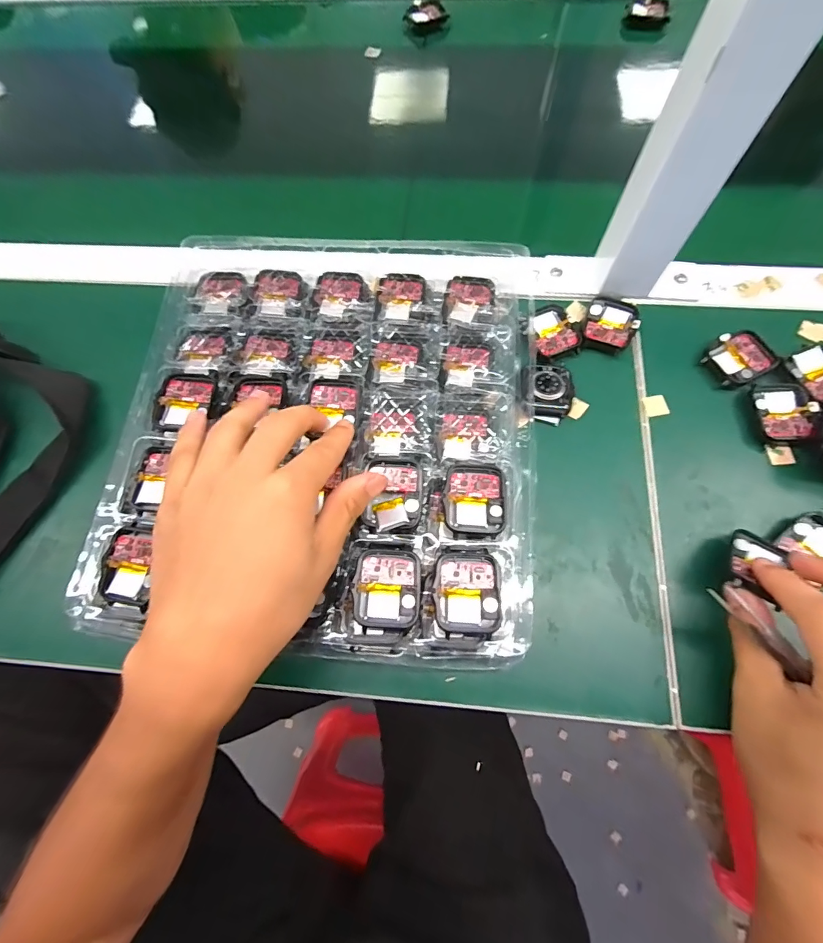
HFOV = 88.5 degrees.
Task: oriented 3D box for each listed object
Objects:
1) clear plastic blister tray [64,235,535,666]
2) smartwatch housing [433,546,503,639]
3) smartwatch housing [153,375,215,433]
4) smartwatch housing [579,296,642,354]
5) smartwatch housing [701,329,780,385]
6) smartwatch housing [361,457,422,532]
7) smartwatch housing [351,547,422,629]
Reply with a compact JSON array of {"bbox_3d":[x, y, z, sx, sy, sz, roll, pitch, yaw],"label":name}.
[{"bbox_3d":[-0.056,-0.040,0.288,0.265,0.020,0.298,5,70,4],"label":"clear plastic blister tray"},{"bbox_3d":[0.032,0.068,0.240,0.036,0.006,0.048,2,70,3],"label":"smartwatch housing"},{"bbox_3d":[-0.154,-0.047,0.289,0.035,0.007,0.042,1,70,2],"label":"smartwatch housing"},{"bbox_3d":[0.152,-0.111,0.324,0.036,0.012,0.044,16,72,8],"label":"smartwatch housing"},{"bbox_3d":[0.241,-0.084,0.311,0.045,0.009,0.037,-25,71,-7],"label":"smartwatch housing"},{"bbox_3d":[-0.011,0.015,0.261,0.034,0.013,0.045,4,70,3],"label":"smartwatch housing"},{"bbox_3d":[-0.014,0.067,0.244,0.037,0.009,0.043,3,70,3],"label":"smartwatch housing"}]

